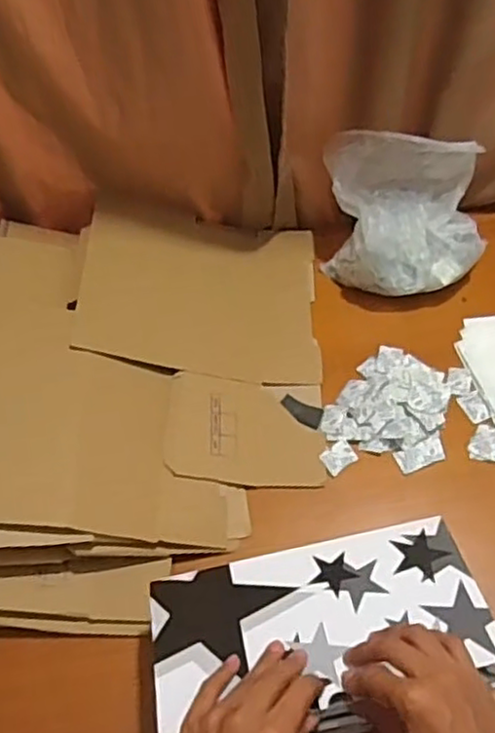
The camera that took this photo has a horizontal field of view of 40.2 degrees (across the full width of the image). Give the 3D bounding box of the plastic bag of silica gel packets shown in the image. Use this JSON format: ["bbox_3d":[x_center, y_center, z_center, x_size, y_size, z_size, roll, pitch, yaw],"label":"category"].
[{"bbox_3d":[0.209,-0.194,0.868,0.204,0.156,0.154,-3,55,1],"label":"plastic bag of silica gel packets"}]

